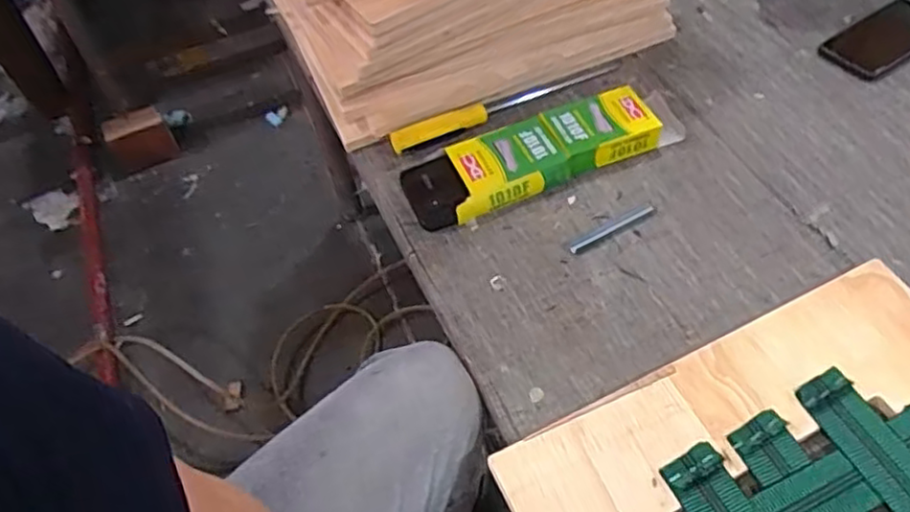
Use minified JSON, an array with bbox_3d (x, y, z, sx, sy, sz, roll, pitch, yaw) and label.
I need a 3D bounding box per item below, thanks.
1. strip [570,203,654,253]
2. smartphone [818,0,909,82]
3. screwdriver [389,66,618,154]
[{"bbox_3d":[0.158,-0.029,0.686,0.101,0.004,0.011,-27,55,-14],"label":"strip"},{"bbox_3d":[0.520,-0.265,0.829,0.150,0.013,0.083,-29,56,-16],"label":"smartphone"},{"bbox_3d":[0.060,-0.177,0.792,0.285,0.027,0.025,-24,54,-13],"label":"screwdriver"}]

